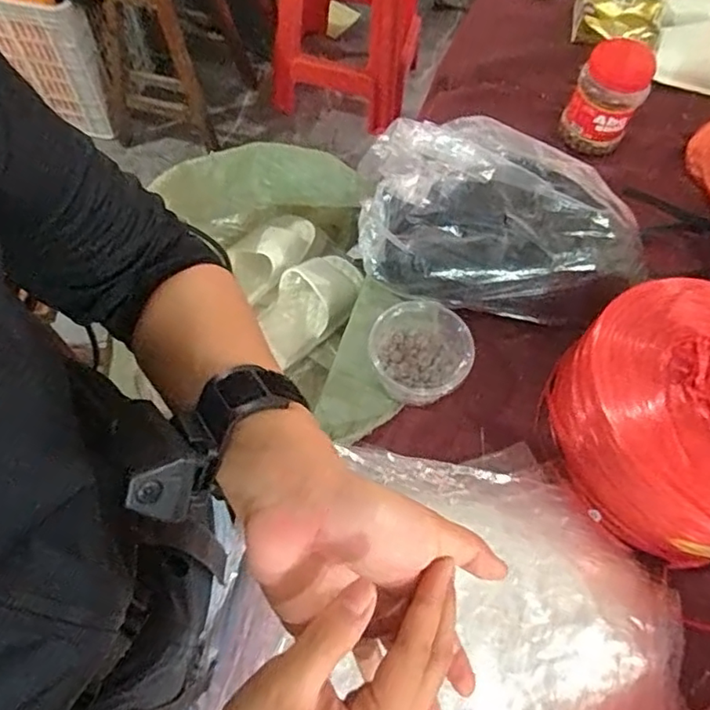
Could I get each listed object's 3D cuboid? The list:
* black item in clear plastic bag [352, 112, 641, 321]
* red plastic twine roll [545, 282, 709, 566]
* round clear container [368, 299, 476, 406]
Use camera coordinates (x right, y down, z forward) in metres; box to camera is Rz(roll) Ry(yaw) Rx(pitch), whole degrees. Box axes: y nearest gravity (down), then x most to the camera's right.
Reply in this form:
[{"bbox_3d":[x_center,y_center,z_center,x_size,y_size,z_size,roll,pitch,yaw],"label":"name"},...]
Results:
[{"bbox_3d":[0.183,-0.186,0.764,0.341,0.130,0.261,10,64,2],"label":"black item in clear plastic bag"},{"bbox_3d":[0.356,0.058,0.606,0.256,0.159,0.269,1,64,-3],"label":"red plastic twine roll"},{"bbox_3d":[0.078,0.000,0.686,0.112,0.081,0.112,1,64,-3],"label":"round clear container"}]

